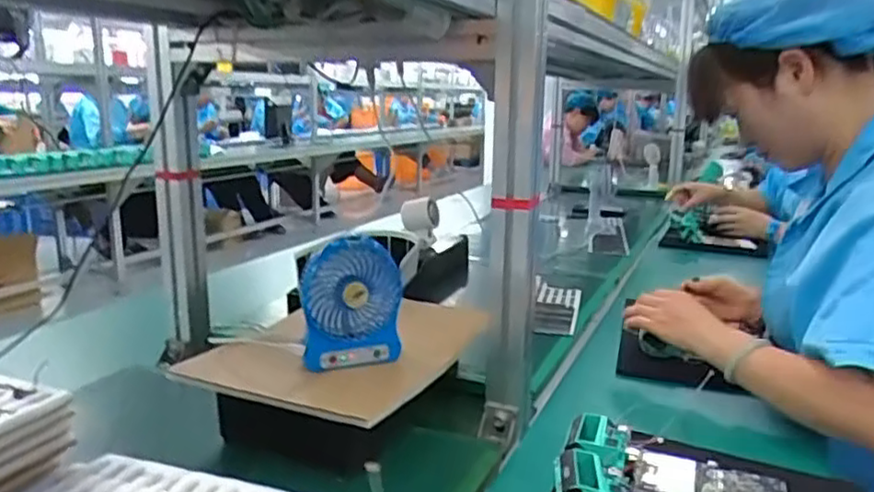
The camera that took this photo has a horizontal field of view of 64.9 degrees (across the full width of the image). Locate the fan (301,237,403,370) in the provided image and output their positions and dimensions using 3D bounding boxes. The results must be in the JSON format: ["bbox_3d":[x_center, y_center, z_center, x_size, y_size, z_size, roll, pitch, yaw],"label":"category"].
[{"bbox_3d":[-0.088,0.059,0.718,0.099,0.130,0.030,-3,13,-18],"label":"fan"}]

